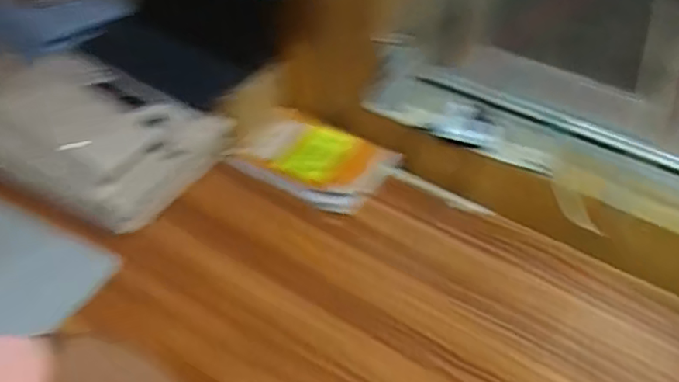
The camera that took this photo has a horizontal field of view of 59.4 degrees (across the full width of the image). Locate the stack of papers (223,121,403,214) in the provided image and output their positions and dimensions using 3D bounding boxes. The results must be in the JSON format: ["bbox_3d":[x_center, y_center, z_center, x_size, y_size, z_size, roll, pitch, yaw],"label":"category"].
[{"bbox_3d":[-0.040,-0.046,0.877,0.216,0.019,0.134,20,45,18],"label":"stack of papers"}]

